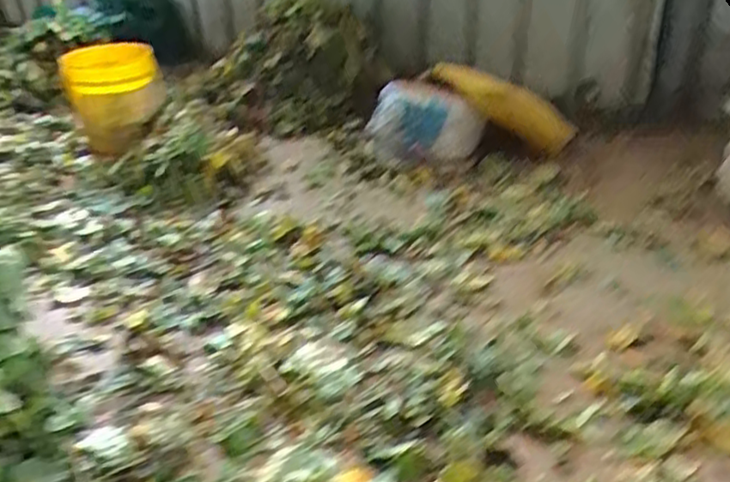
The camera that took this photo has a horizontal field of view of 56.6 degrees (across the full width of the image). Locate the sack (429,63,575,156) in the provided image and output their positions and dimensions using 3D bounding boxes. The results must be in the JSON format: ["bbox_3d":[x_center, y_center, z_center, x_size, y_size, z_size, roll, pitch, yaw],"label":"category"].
[{"bbox_3d":[0.365,-0.357,1.773,0.413,0.106,0.175,28,34,-4],"label":"sack"}]

